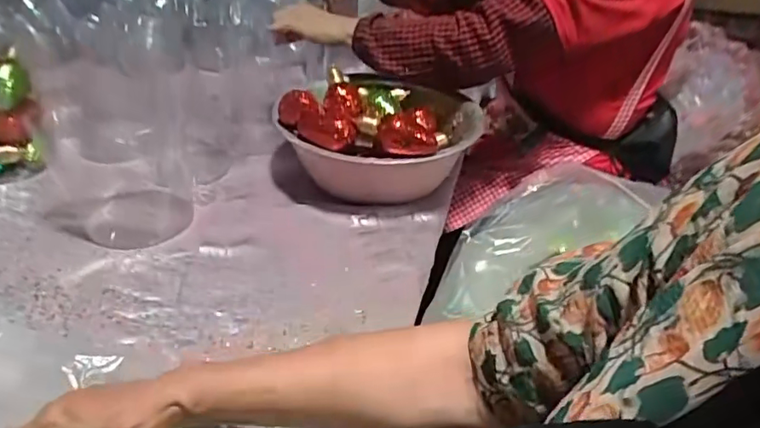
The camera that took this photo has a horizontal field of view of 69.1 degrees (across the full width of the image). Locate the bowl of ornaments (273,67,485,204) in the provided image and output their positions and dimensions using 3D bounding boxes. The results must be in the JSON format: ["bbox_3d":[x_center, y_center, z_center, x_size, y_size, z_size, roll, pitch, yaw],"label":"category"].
[{"bbox_3d":[0.003,-0.119,0.792,0.269,0.134,0.282,5,34,4],"label":"bowl of ornaments"}]

